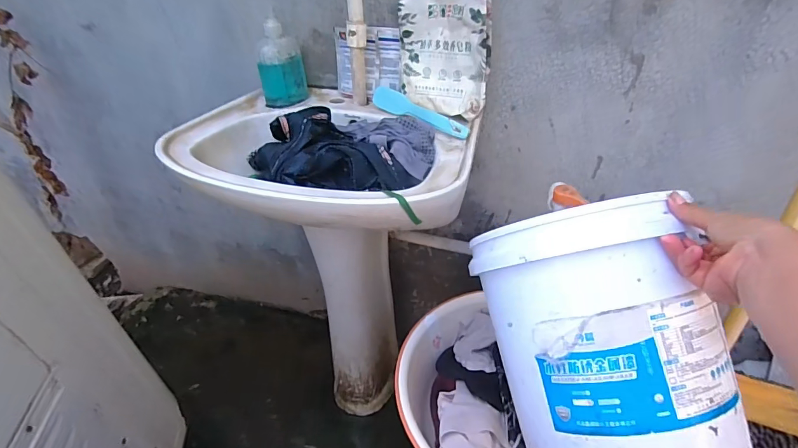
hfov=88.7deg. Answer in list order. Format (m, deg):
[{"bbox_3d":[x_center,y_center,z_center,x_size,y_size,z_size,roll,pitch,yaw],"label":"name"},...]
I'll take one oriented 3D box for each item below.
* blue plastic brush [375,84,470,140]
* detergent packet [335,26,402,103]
[{"bbox_3d":[0.034,-0.193,0.691,0.194,0.044,0.027,29,46,36],"label":"blue plastic brush"},{"bbox_3d":[-0.059,-0.299,0.762,0.127,0.122,0.030,3,32,10],"label":"detergent packet"}]

